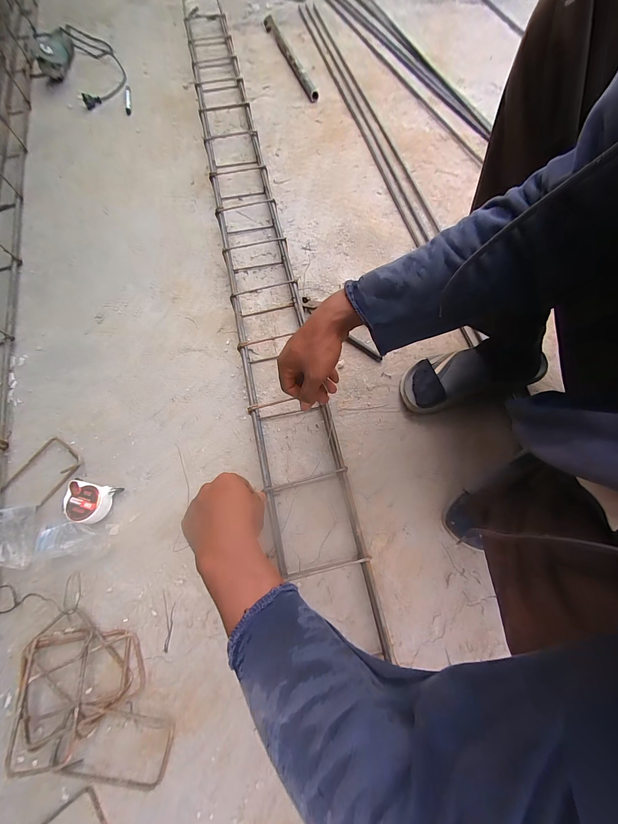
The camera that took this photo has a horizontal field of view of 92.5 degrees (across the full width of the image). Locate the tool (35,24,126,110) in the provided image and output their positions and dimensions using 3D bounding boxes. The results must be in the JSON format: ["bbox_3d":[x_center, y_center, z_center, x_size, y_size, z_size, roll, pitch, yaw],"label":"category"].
[{"bbox_3d":[-0.841,-1.301,1.054,0.264,0.093,0.620,-28,72,-10],"label":"tool"}]

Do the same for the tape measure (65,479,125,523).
[{"bbox_3d":[-0.381,0.157,0.514,0.080,0.034,0.064,10,70,4],"label":"tape measure"}]

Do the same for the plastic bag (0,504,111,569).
[{"bbox_3d":[-0.428,0.197,0.487,0.174,0.058,0.097,-6,69,-2],"label":"plastic bag"}]

